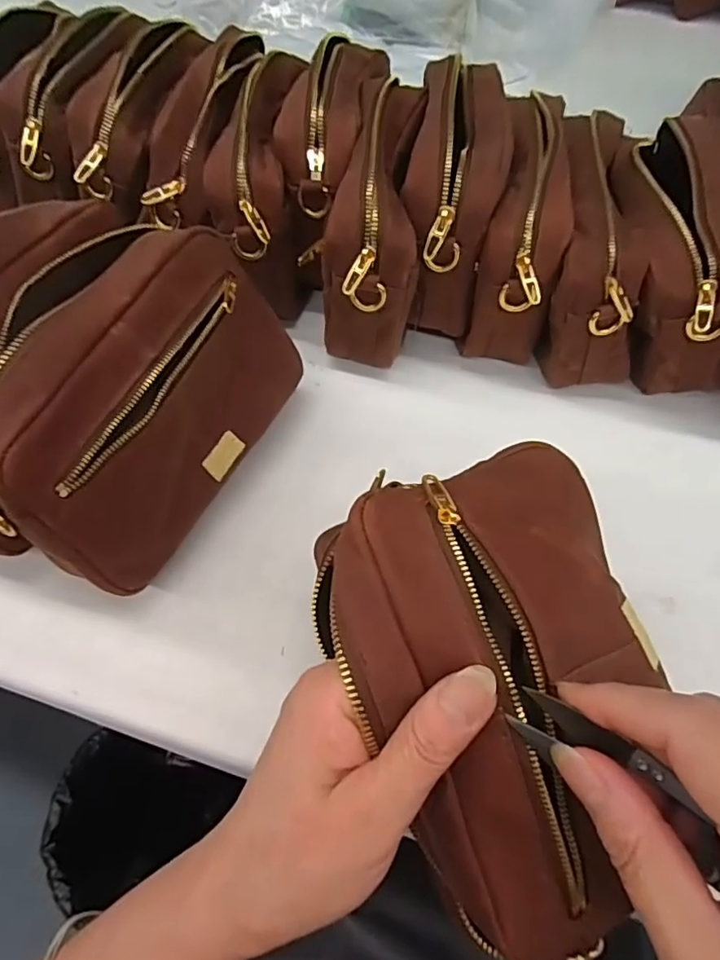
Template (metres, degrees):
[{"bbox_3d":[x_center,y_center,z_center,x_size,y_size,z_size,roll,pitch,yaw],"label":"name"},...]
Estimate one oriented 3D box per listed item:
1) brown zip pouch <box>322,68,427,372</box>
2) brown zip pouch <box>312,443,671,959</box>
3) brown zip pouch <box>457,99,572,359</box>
[{"bbox_3d":[0.010,-0.178,0.403,0.059,0.125,0.187,3,57,0],"label":"brown zip pouch"},{"bbox_3d":[0.065,0.081,0.228,0.132,0.070,0.180,-20,83,-17],"label":"brown zip pouch"},{"bbox_3d":[0.113,-0.166,0.402,0.052,0.120,0.136,11,57,5],"label":"brown zip pouch"}]

